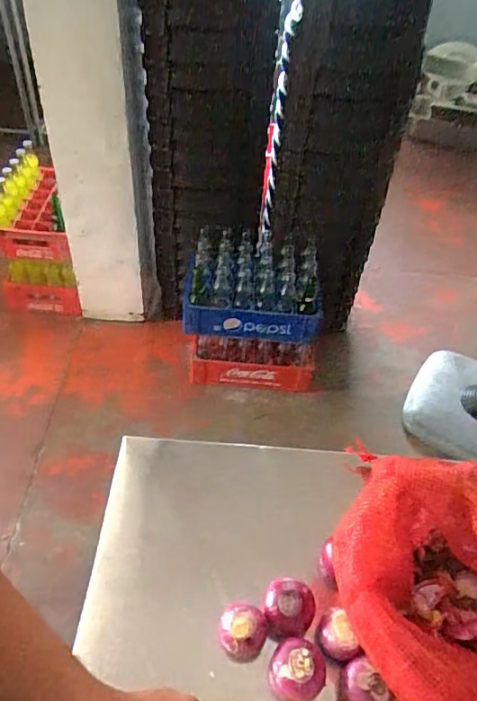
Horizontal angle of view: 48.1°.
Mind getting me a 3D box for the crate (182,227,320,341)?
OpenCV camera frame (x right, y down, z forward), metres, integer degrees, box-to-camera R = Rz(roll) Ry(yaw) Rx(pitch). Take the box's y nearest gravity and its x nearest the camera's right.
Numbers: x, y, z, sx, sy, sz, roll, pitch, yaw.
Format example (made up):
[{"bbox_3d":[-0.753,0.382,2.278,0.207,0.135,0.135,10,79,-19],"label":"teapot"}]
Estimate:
[{"bbox_3d":[0.048,-0.193,1.598,0.404,0.255,0.211,8,47,2],"label":"crate"}]

